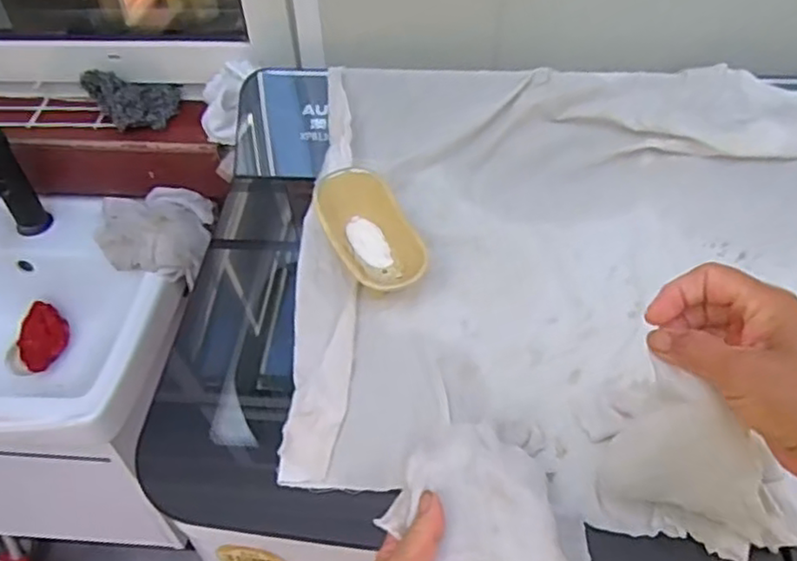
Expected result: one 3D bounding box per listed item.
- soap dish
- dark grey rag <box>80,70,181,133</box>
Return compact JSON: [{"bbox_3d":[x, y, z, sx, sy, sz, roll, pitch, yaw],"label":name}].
[{"bbox_3d":[-0.027,-0.039,0.648,0.077,0.064,0.128,-18,48,-14],"label":"soap dish"},{"bbox_3d":[-0.358,-0.245,0.906,0.115,0.060,0.067,-11,47,-7],"label":"dark grey rag"}]

